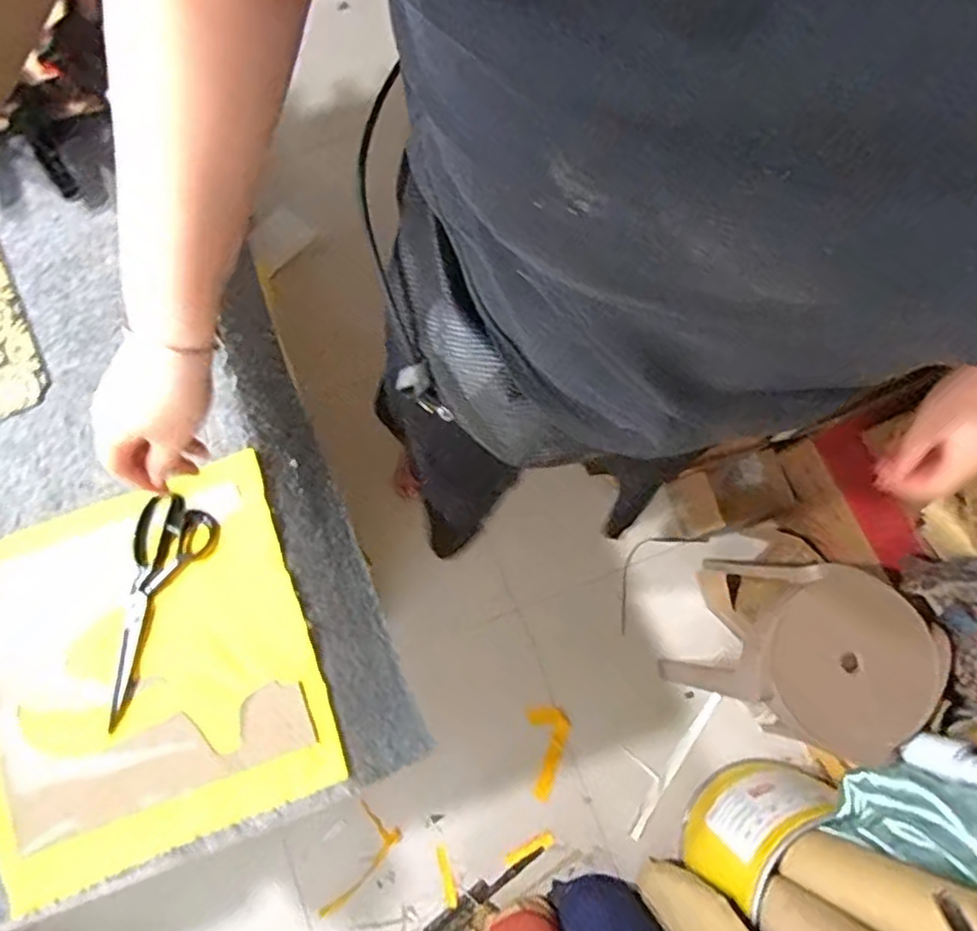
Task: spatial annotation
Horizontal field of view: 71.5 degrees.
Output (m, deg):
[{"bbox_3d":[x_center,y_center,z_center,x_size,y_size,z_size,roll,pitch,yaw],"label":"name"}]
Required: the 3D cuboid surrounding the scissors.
[{"bbox_3d":[-0.367,0.148,0.714,0.077,0.015,0.231,21,80,3],"label":"scissors"}]

